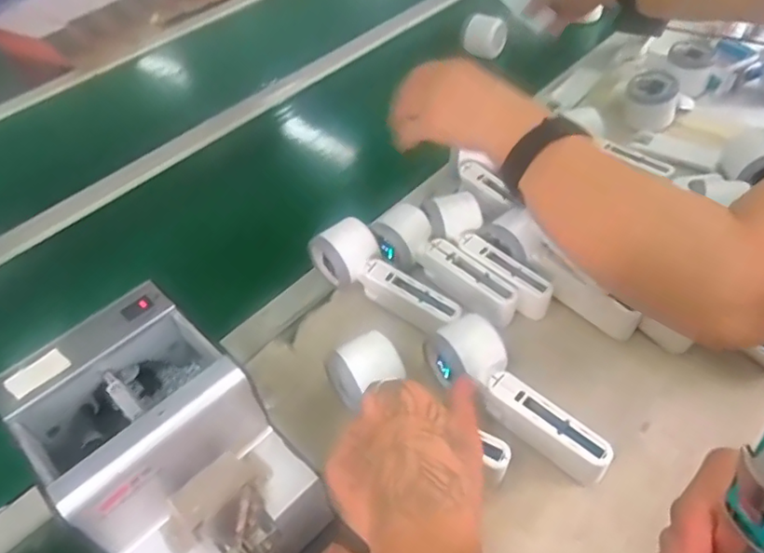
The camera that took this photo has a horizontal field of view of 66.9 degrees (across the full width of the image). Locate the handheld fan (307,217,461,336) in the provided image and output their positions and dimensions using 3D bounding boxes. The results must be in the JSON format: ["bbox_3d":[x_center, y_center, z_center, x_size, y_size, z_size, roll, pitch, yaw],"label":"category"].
[{"bbox_3d":[0.004,0.002,0.558,0.156,0.061,0.050,29,57,30],"label":"handheld fan"}]

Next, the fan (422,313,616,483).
[{"bbox_3d":[0.115,0.096,0.470,0.155,0.050,0.055,31,58,31],"label":"fan"}]

